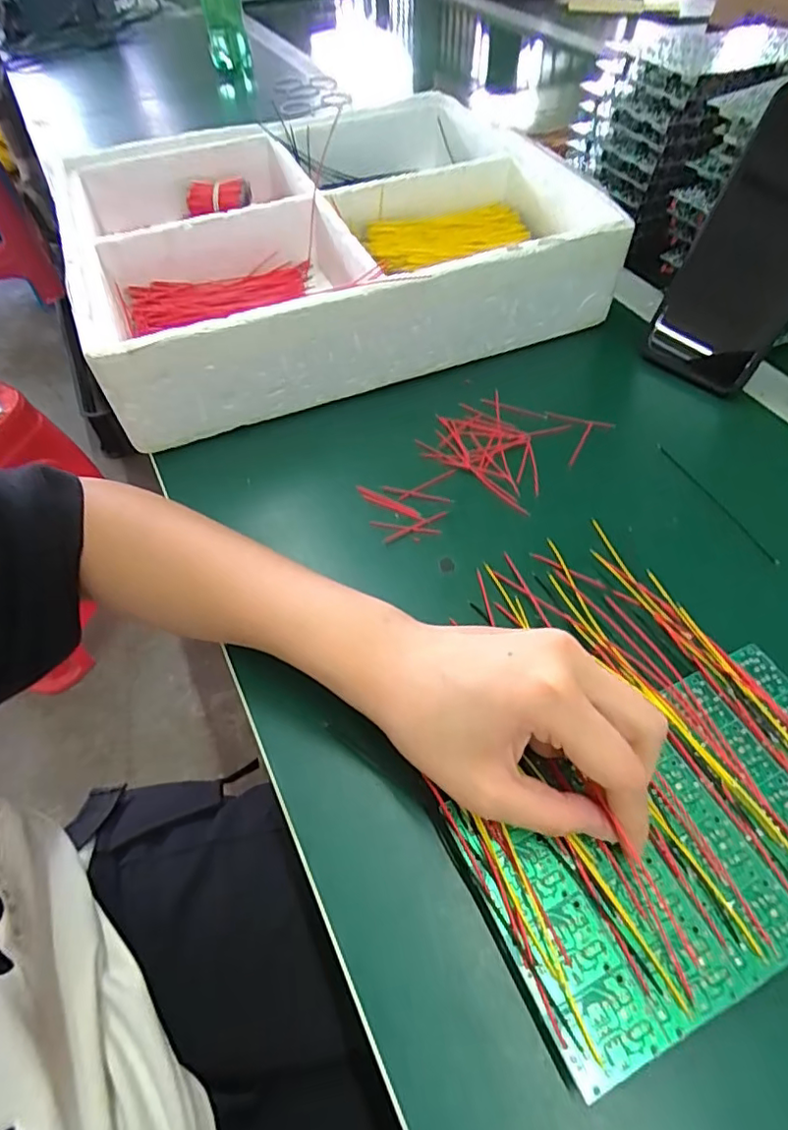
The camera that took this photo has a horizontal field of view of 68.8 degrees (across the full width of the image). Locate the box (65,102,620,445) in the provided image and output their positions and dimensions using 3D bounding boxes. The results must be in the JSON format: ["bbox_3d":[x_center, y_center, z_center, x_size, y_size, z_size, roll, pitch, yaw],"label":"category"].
[{"bbox_3d":[-0.060,-0.271,0.477,0.374,0.080,0.329,-17,55,-10],"label":"box"}]

